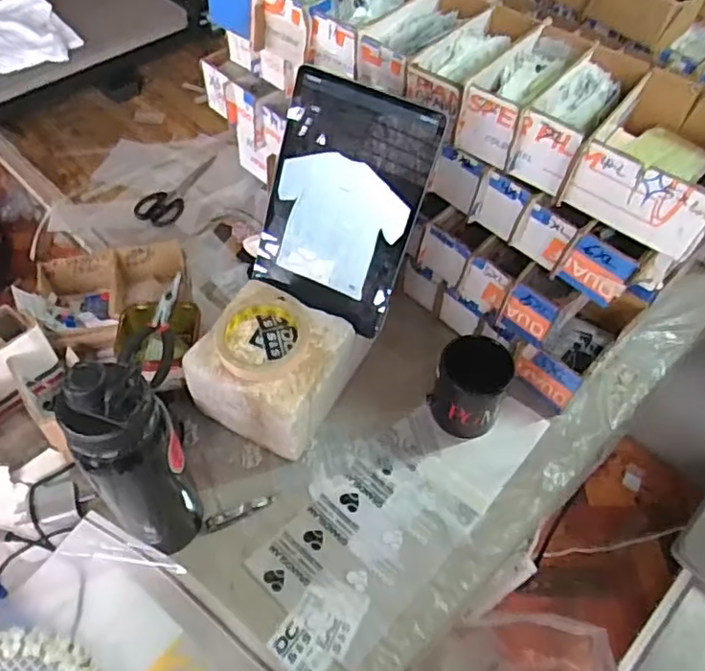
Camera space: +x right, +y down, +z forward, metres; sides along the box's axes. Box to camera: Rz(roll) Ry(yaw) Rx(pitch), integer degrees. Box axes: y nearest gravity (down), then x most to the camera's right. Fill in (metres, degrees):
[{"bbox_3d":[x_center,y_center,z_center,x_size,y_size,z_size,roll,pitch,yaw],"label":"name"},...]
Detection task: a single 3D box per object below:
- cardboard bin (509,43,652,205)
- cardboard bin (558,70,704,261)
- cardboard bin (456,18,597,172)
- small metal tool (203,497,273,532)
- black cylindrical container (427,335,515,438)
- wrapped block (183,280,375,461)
[{"bbox_3d":[0.228,-0.221,0.634,0.067,0.065,0.171,32,58,19],"label":"cardboard bin"},{"bbox_3d":[0.301,-0.171,0.603,0.139,0.073,0.169,34,59,21],"label":"cardboard bin"},{"bbox_3d":[0.182,-0.261,0.654,0.070,0.059,0.181,32,58,19],"label":"cardboard bin"},{"bbox_3d":[-0.123,0.189,0.665,0.076,0.005,0.013,-21,57,-18],"label":"small metal tool"},{"bbox_3d":[0.135,0.063,0.707,0.088,0.107,0.070,20,55,11],"label":"black cylindrical container"},{"bbox_3d":[-0.085,0.029,0.697,0.135,0.107,0.147,25,56,15],"label":"wrapped block"}]

